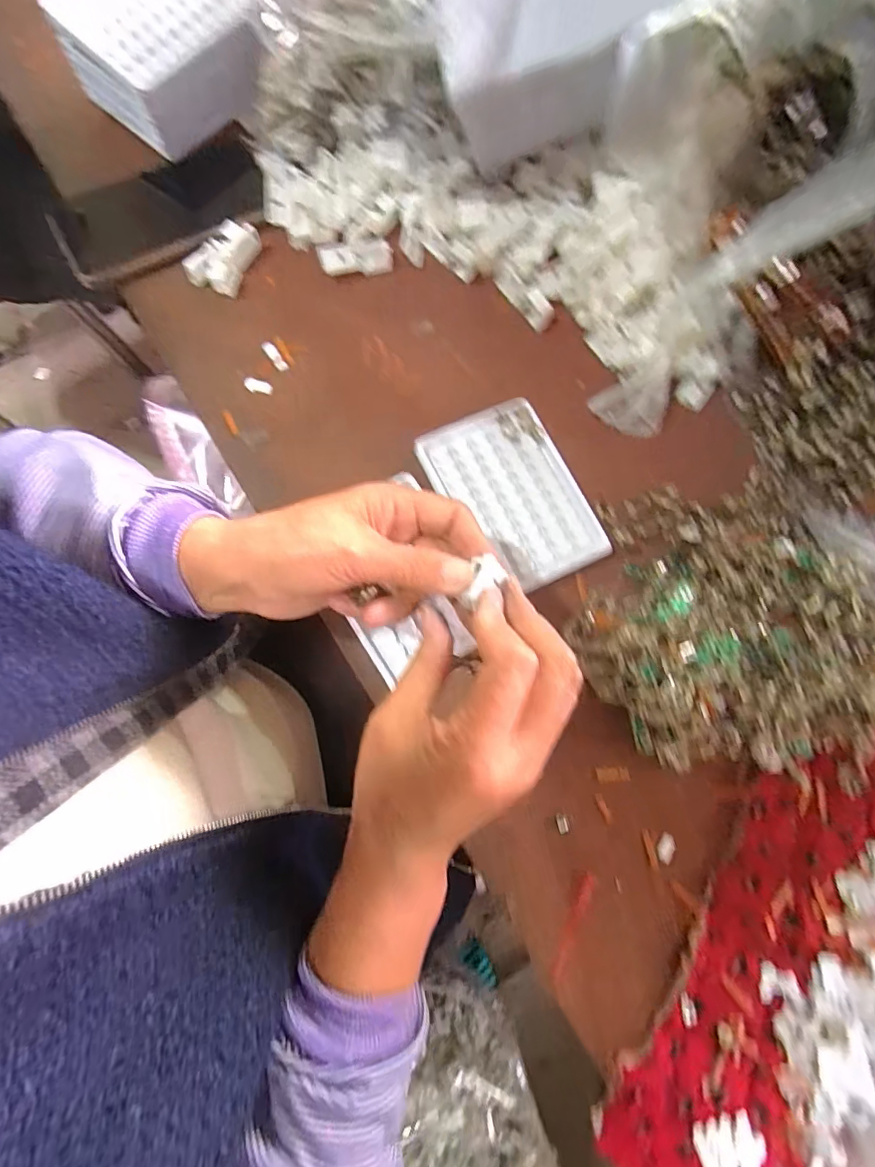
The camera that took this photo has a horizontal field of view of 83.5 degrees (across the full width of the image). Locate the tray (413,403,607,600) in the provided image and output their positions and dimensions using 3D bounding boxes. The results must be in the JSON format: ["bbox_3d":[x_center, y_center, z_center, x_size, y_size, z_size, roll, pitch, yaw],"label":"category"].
[{"bbox_3d":[0.057,-0.064,0.359,0.094,0.013,0.137,-27,81,-6],"label":"tray"}]

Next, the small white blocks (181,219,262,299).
[{"bbox_3d":[-0.166,-0.253,0.379,0.033,0.021,0.055,19,79,2],"label":"small white blocks"}]

